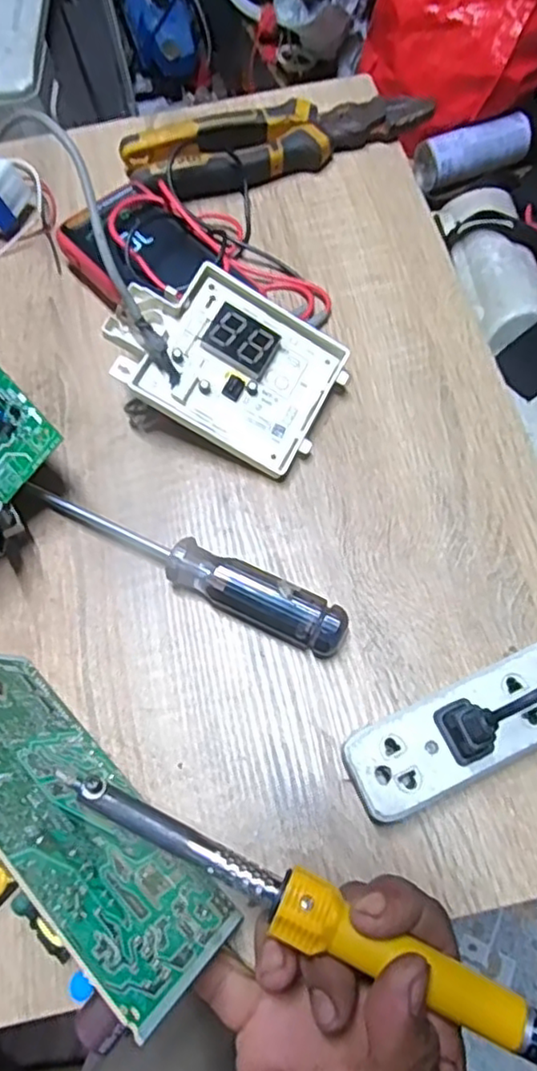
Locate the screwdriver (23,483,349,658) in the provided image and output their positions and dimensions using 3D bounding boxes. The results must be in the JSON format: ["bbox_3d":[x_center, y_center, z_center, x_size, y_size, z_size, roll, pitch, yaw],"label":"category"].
[{"bbox_3d":[-0.050,0.017,0.356,0.198,0.026,0.027,23,71,12],"label":"screwdriver"}]

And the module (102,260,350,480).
[{"bbox_3d":[-0.024,-0.109,0.376,0.132,0.023,0.096,30,77,-6],"label":"module"}]

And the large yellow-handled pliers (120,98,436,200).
[{"bbox_3d":[0.008,-0.304,0.474,0.223,0.032,0.069,-24,69,-7],"label":"large yellow-handled pliers"}]

